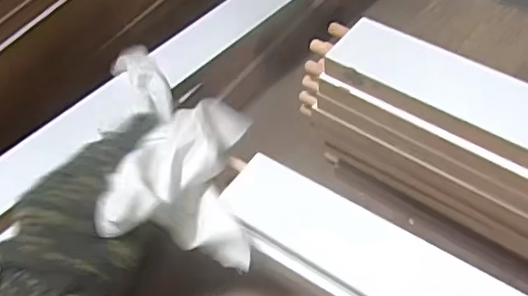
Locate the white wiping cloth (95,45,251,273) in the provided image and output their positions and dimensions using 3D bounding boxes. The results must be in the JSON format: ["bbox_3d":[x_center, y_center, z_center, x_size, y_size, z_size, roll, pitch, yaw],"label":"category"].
[{"bbox_3d":[-0.050,0.003,0.347,0.074,0.063,0.118,-3,52,3],"label":"white wiping cloth"}]

